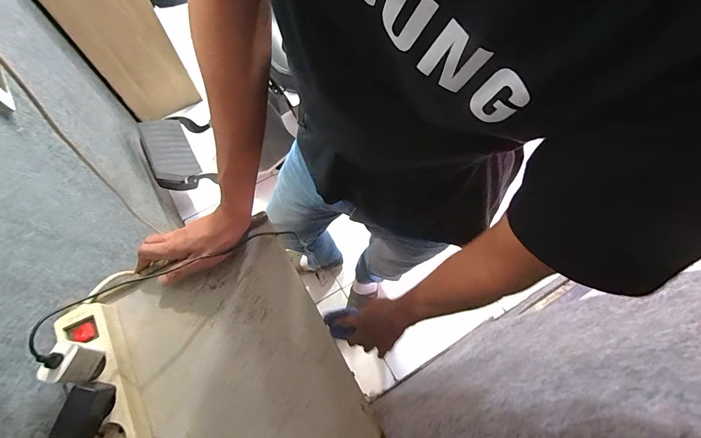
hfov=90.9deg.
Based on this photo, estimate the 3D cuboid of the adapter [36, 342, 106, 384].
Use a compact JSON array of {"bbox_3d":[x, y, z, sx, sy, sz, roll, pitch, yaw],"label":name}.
[{"bbox_3d":[-0.299,0.158,0.377,0.028,0.060,0.038,11,67,4],"label":"adapter"}]

